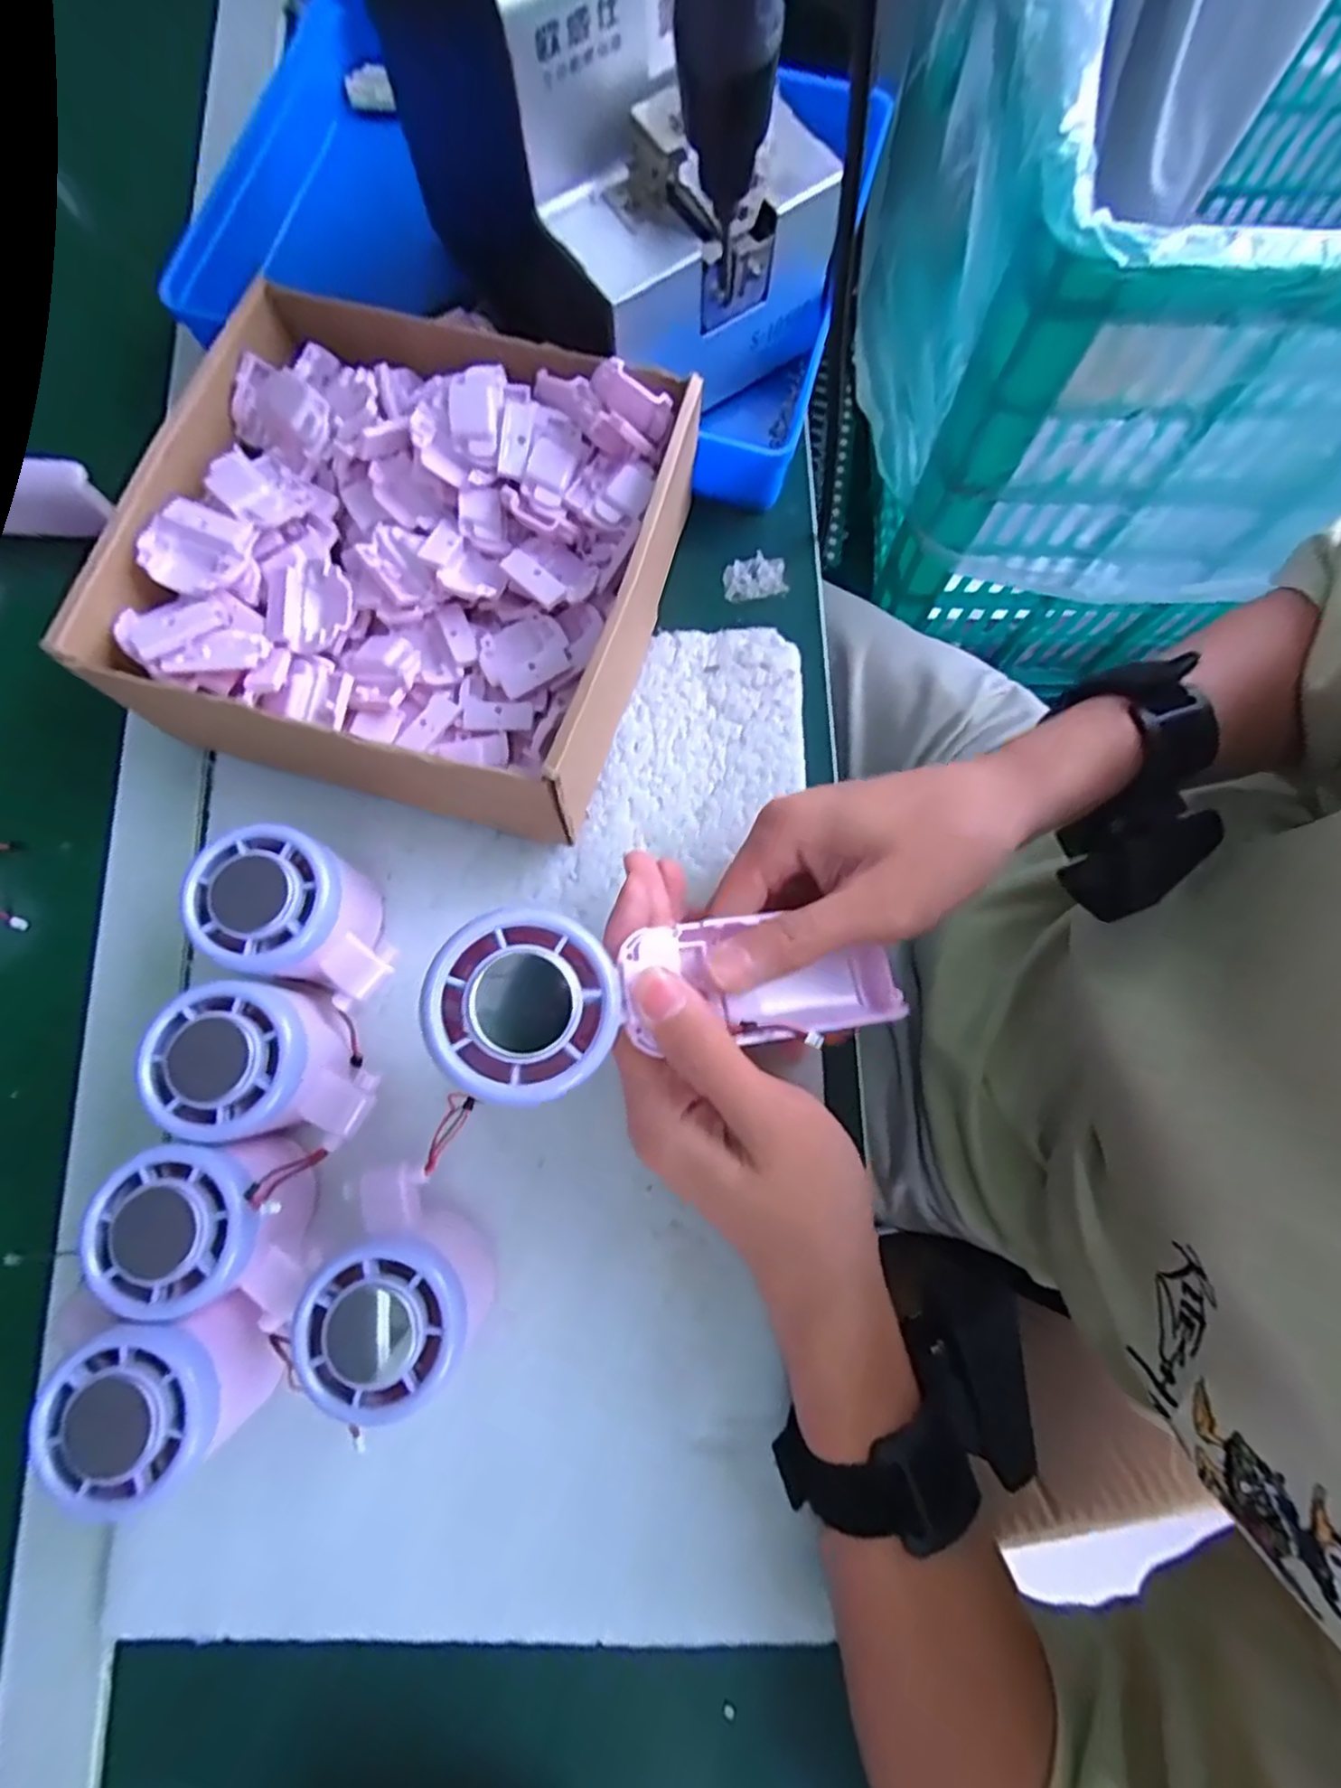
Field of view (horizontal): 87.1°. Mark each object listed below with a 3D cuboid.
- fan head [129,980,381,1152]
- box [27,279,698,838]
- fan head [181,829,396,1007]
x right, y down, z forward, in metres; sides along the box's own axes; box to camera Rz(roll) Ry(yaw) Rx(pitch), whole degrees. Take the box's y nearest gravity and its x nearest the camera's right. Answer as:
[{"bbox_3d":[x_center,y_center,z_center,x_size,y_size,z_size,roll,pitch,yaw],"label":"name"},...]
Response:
[{"bbox_3d":[-0.148,0.063,0.267,0.071,0.047,0.053,13,80,3],"label":"fan head"},{"bbox_3d":[-0.113,-0.142,0.308,0.209,0.067,0.199,16,80,3],"label":"box"},{"bbox_3d":[-0.142,0.009,0.281,0.069,0.051,0.052,23,81,4],"label":"fan head"}]

